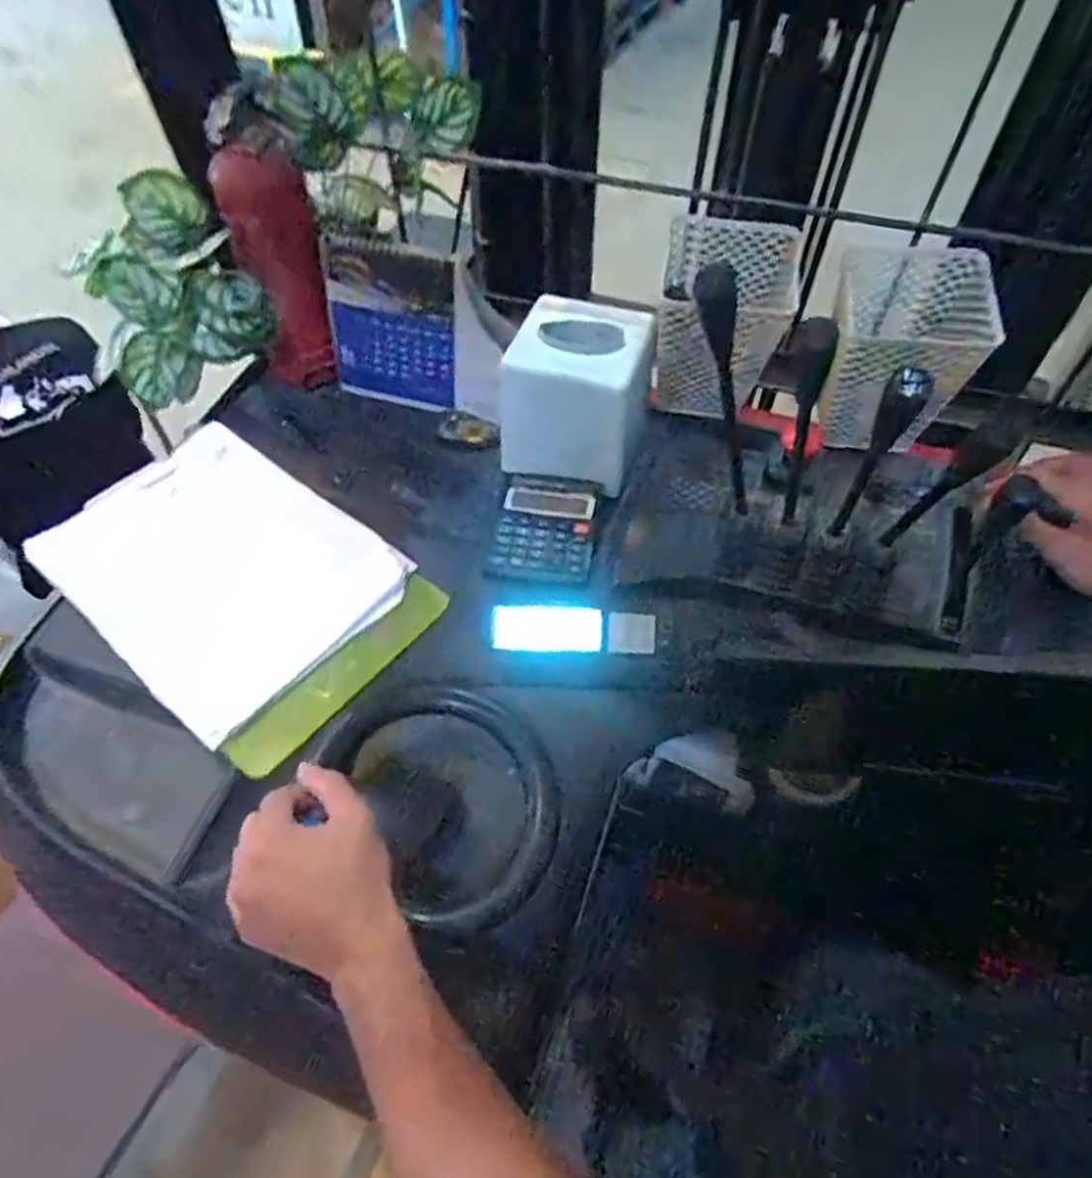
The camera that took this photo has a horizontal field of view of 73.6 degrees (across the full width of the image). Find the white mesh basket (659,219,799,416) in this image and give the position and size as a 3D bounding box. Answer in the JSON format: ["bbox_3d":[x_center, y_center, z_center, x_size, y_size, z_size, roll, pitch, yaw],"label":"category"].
[{"bbox_3d":[0.167,-0.249,0.691,0.118,0.142,0.115,9,63,7],"label":"white mesh basket"}]

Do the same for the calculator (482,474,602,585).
[{"bbox_3d":[0.000,-0.059,0.703,0.093,0.013,0.119,8,63,7],"label":"calculator"}]

